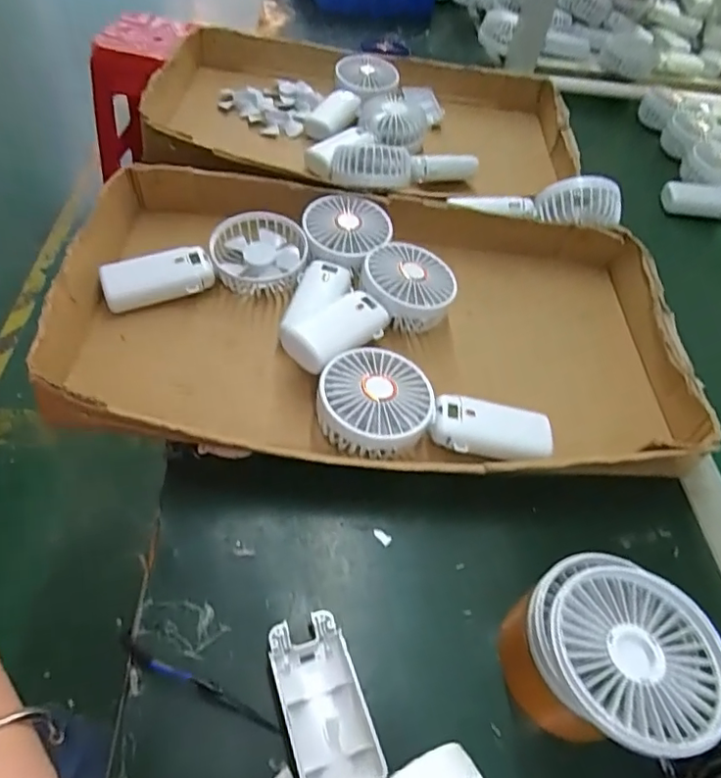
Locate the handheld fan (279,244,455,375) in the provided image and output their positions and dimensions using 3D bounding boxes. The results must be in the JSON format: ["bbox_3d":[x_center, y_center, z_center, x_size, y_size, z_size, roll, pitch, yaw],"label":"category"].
[{"bbox_3d":[0.014,-0.067,0.489,0.081,0.051,0.179,35,54,18],"label":"handheld fan"}]

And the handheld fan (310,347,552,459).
[{"bbox_3d":[0.058,0.017,0.432,0.181,0.043,0.098,3,51,-7],"label":"handheld fan"}]

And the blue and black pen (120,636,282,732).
[{"bbox_3d":[-0.095,0.171,0.321,0.106,0.008,0.010,23,53,12],"label":"blue and black pen"}]

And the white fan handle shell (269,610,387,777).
[{"bbox_3d":[-0.021,0.180,0.320,0.045,0.013,0.093,-12,54,-18],"label":"white fan handle shell"}]

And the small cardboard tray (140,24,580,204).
[{"bbox_3d":[0.008,-0.320,0.717,0.517,0.103,0.371,4,51,-6],"label":"small cardboard tray"}]

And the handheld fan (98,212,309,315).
[{"bbox_3d":[-0.142,-0.119,0.523,0.181,0.041,0.082,-8,53,-15],"label":"handheld fan"}]

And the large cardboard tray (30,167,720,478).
[{"bbox_3d":[0.019,-0.062,0.491,0.514,0.061,0.308,3,51,-7],"label":"large cardboard tray"}]

